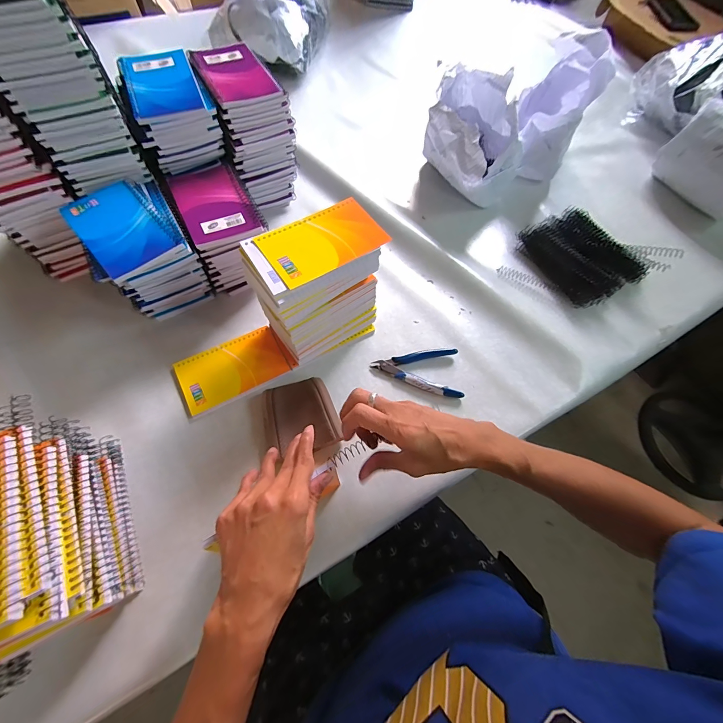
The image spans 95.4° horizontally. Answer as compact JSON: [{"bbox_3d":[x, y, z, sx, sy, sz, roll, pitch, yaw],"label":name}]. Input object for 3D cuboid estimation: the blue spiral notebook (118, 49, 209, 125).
[{"bbox_3d":[-0.252,-0.349,0.416,0.083,0.015,0.129,-21,67,-13],"label":"blue spiral notebook"}]

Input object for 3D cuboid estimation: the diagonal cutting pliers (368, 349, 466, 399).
[{"bbox_3d":[0.075,0.009,0.443,0.116,0.018,0.071,6,64,-1],"label":"diagonal cutting pliers"}]

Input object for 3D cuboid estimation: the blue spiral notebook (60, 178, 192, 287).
[{"bbox_3d":[-0.273,-0.154,0.378,0.082,0.014,0.127,-39,72,-20],"label":"blue spiral notebook"}]

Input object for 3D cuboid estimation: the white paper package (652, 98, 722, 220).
[{"bbox_3d":[0.629,-0.347,0.585,0.070,0.120,0.176,-25,68,-15],"label":"white paper package"}]

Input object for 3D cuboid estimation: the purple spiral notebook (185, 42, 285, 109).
[{"bbox_3d":[-0.172,-0.388,0.443,0.087,0.012,0.123,-28,69,-16],"label":"purple spiral notebook"}]

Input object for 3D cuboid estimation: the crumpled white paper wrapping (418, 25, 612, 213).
[{"bbox_3d":[0.271,-0.433,0.583,0.365,0.162,0.197,-30,69,-17],"label":"crumpled white paper wrapping"}]

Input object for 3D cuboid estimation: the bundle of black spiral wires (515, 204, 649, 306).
[{"bbox_3d":[0.357,-0.175,0.537,0.133,0.035,0.163,-22,67,-14],"label":"bundle of black spiral wires"}]

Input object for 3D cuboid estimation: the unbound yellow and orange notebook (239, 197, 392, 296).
[{"bbox_3d":[-0.048,-0.131,0.358,0.145,0.005,0.079,-32,70,-18],"label":"unbound yellow and orange notebook"}]

